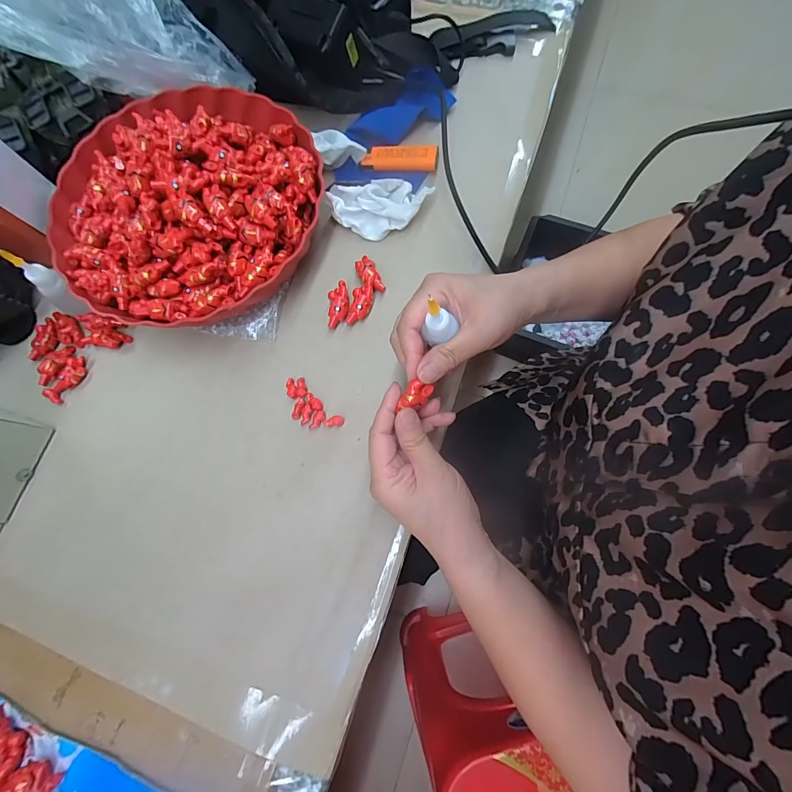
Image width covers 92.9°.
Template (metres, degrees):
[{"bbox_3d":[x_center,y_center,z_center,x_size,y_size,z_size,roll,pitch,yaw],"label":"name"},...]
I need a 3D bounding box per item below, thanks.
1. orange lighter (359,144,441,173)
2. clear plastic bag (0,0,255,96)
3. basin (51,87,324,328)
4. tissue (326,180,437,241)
[{"bbox_3d":[0.004,-0.239,0.378,0.074,0.008,0.024,6,96,8],"label":"orange lighter"},{"bbox_3d":[-0.269,-0.342,0.325,0.221,0.092,0.098,4,75,6],"label":"clear plastic bag"},{"bbox_3d":[-0.192,-0.181,0.341,0.228,0.073,0.240,-1,75,5],"label":"basin"},{"bbox_3d":[-0.015,-0.186,0.367,0.095,0.024,0.054,-12,74,2],"label":"tissue"}]

